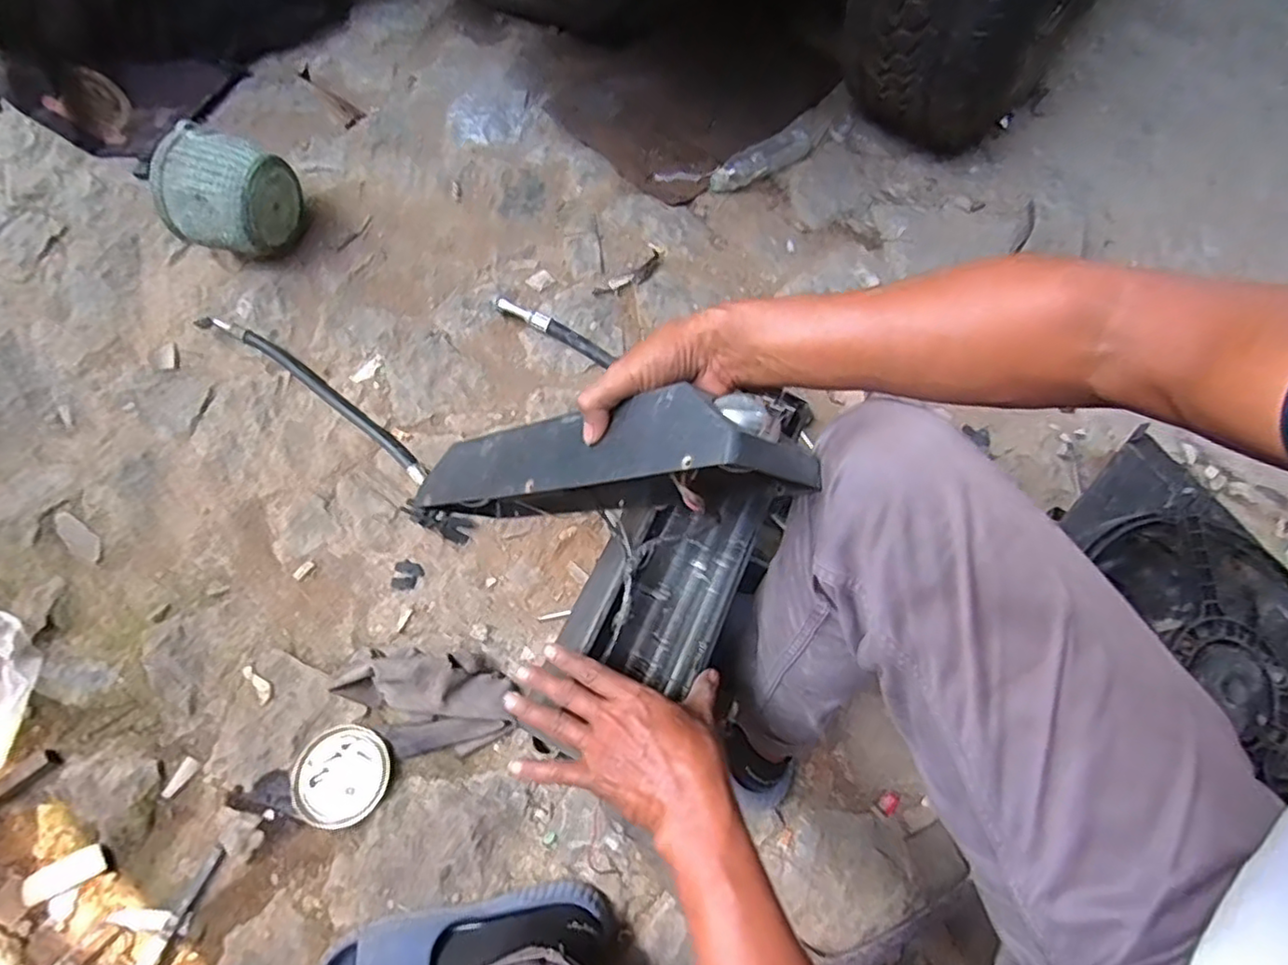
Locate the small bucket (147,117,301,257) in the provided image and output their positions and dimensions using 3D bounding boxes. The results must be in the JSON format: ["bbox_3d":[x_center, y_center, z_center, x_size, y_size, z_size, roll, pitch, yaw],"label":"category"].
[{"bbox_3d":[-0.644,-0.439,1.018,0.144,0.173,0.154,12,66,3],"label":"small bucket"}]

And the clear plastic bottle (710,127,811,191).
[{"bbox_3d":[0.215,-0.594,1.186,0.206,0.064,0.053,-34,72,-16],"label":"clear plastic bottle"}]

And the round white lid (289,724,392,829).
[{"bbox_3d":[-0.353,0.338,0.749,0.108,0.025,0.103,-2,66,-4],"label":"round white lid"}]

